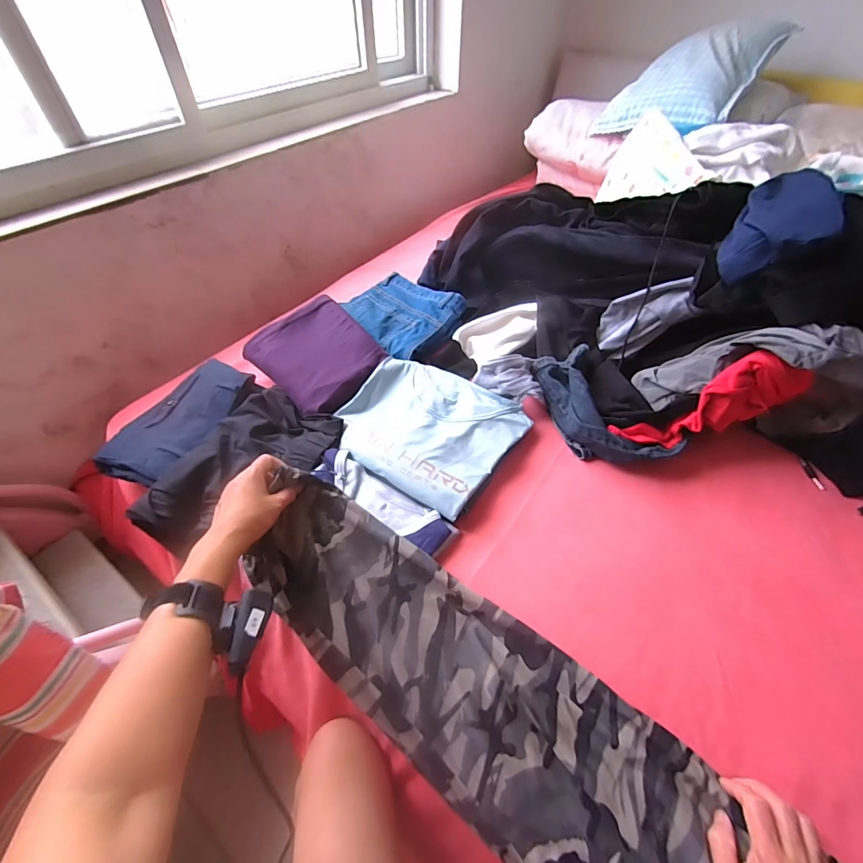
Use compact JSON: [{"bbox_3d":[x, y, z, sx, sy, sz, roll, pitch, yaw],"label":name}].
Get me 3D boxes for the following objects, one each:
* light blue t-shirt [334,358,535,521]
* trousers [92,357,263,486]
[{"bbox_3d":[-0.007,-0.016,0.691,0.267,0.027,0.244,25,53,20],"label":"light blue t-shirt"},{"bbox_3d":[-0.414,-0.028,0.689,0.145,0.036,0.242,25,53,19],"label":"trousers"}]

